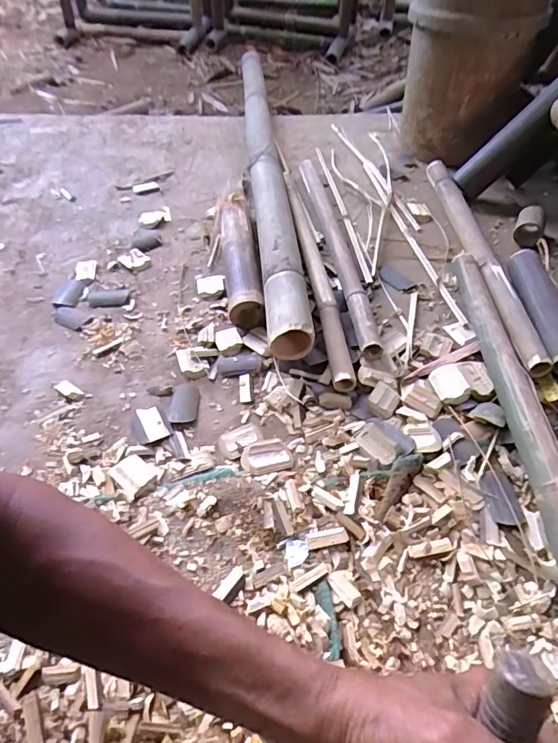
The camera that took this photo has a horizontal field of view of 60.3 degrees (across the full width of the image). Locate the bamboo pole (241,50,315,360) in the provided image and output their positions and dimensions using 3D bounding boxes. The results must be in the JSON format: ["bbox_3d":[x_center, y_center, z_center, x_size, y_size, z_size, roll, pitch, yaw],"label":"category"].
[{"bbox_3d":[-0.044,-0.544,1.185,0.081,0.094,1.375,-4,49,-3],"label":"bamboo pole"}]

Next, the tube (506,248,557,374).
[{"bbox_3d":[0.445,-0.108,0.814,0.067,0.053,0.269,2,49,2],"label":"tube"}]

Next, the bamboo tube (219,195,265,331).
[{"bbox_3d":[-0.075,-0.216,0.902,0.064,0.064,0.350,-6,49,-5],"label":"bamboo tube"}]

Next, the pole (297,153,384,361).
[{"bbox_3d":[0.106,-0.281,0.975,0.051,0.041,0.676,-6,49,-5],"label":"pole"}]

